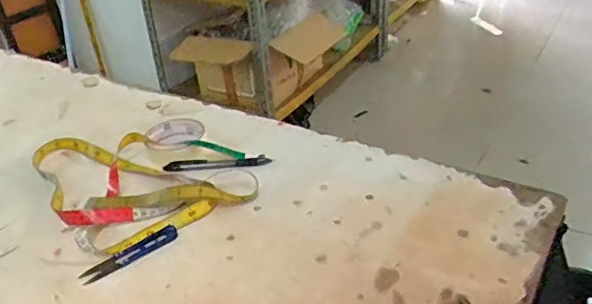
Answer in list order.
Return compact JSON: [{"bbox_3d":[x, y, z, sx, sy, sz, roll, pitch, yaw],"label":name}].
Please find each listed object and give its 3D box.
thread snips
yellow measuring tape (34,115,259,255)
[{"bbox_3d":[-0.174,0.108,0.587,0.105,0.010,0.027,-25,38,-28],"label":"thread snips"},{"bbox_3d":[-0.199,0.017,0.705,0.220,0.030,0.274,-21,37,-25],"label":"yellow measuring tape"}]

